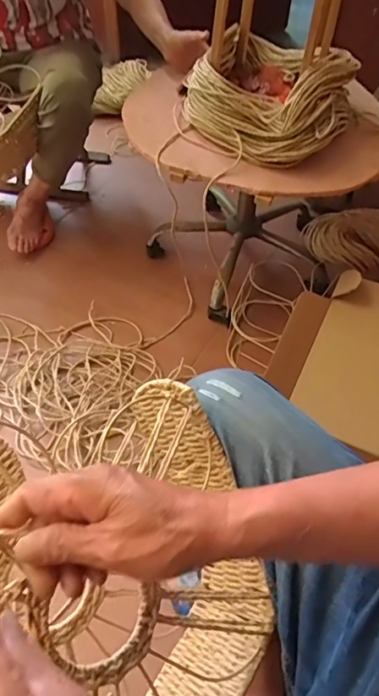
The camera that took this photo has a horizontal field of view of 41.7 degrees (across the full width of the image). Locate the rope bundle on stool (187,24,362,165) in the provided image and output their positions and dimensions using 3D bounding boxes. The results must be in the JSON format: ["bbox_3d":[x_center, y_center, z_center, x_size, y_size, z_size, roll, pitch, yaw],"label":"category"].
[{"bbox_3d":[0.164,-0.499,0.953,0.279,0.142,0.296,22,53,16],"label":"rope bundle on stool"}]

